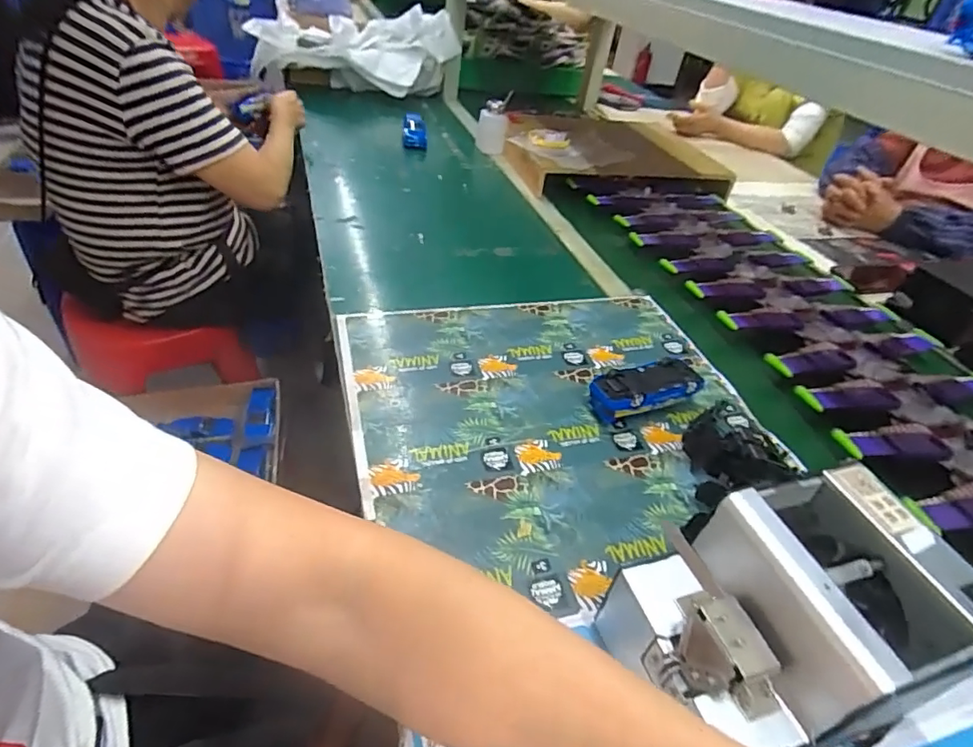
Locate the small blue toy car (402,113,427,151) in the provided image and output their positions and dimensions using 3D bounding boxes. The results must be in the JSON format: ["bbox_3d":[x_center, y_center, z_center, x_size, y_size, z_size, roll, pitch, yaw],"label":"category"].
[{"bbox_3d":[-0.155,-0.535,1.195,0.057,0.061,0.072,2,41,-10],"label":"small blue toy car"}]

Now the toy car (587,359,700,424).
[{"bbox_3d":[0.176,0.021,0.604,0.126,0.044,0.054,-12,44,-23],"label":"toy car"}]

